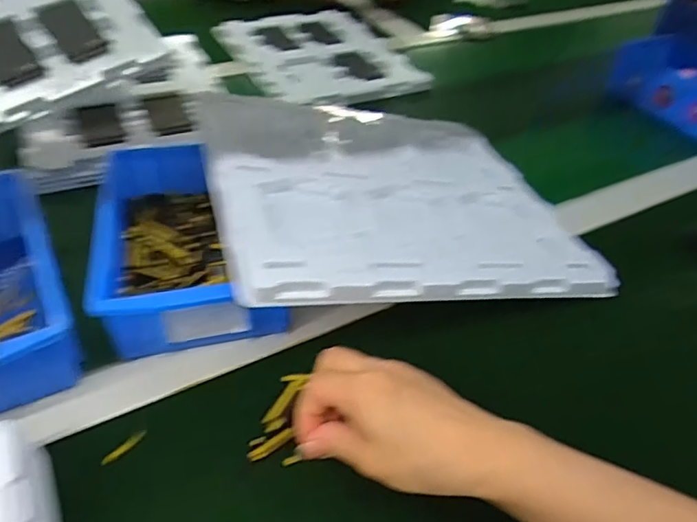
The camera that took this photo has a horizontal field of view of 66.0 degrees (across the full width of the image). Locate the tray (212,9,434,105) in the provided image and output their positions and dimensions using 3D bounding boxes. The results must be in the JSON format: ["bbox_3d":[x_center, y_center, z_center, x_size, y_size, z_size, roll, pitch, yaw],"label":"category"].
[{"bbox_3d":[-0.049,-0.317,0.822,0.239,0.023,0.311,-17,48,-23],"label":"tray"}]

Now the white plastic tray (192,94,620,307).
[{"bbox_3d":[0.037,-0.075,0.503,0.327,0.016,0.310,0,40,-24],"label":"white plastic tray"}]

